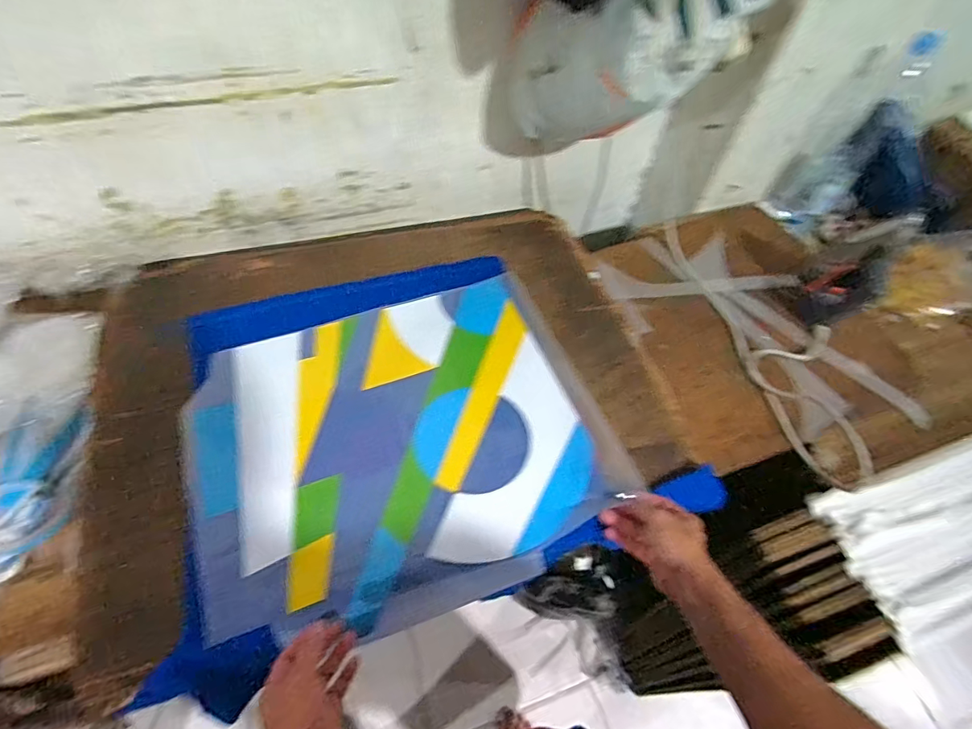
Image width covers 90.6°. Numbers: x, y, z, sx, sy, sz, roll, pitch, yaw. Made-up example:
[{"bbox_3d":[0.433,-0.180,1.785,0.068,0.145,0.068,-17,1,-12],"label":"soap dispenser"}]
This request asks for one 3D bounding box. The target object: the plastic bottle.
[{"bbox_3d":[0.657,-0.402,0.867,0.125,0.315,0.110,22,60,9],"label":"plastic bottle"}]

